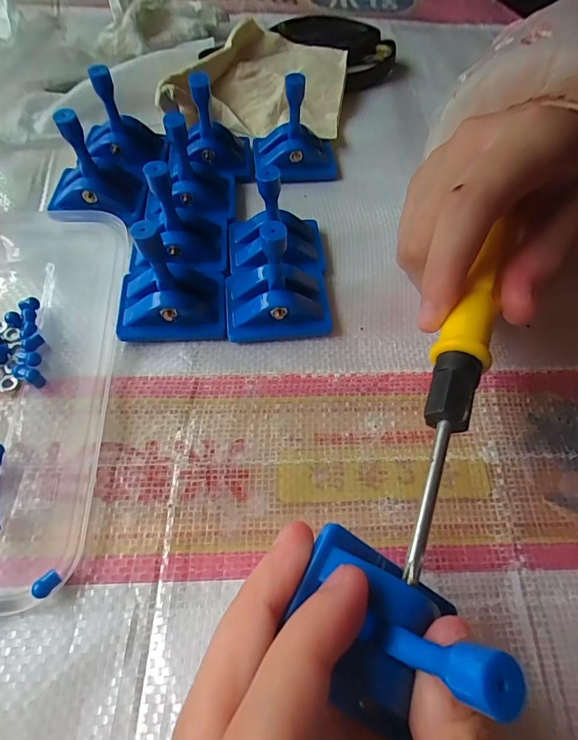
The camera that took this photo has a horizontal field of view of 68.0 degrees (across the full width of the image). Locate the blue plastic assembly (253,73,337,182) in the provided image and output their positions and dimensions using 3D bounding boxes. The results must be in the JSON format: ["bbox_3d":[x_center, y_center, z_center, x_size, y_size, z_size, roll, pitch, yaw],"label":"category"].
[{"bbox_3d":[0.004,-0.129,0.224,0.044,0.041,0.031,0,60,-2],"label":"blue plastic assembly"}]

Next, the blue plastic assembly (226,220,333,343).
[{"bbox_3d":[-0.004,-0.039,0.171,0.044,0.045,0.034,-4,60,-5],"label":"blue plastic assembly"}]

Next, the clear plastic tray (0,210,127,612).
[{"bbox_3d":[-0.116,-0.003,0.165,0.086,0.011,0.167,-2,60,-4],"label":"clear plastic tray"}]

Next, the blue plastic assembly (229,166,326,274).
[{"bbox_3d":[-0.005,-0.069,0.187,0.044,0.042,0.031,-3,60,-5],"label":"blue plastic assembly"}]

